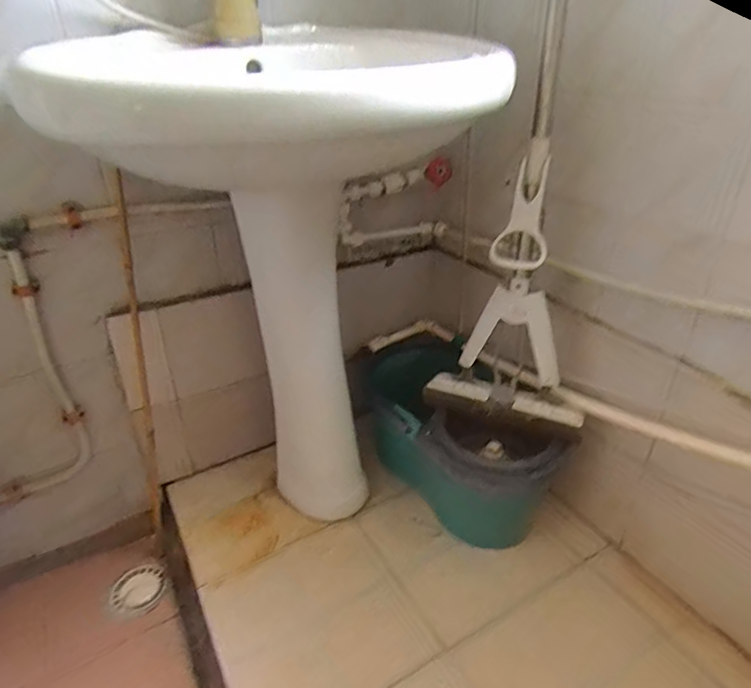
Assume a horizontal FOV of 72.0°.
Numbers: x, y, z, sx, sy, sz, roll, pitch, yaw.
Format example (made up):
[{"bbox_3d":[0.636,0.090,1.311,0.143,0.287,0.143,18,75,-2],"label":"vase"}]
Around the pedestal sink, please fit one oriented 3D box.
[{"bbox_3d":[-0.128,-0.022,0.812,0.501,0.802,0.466,-22,36,-31],"label":"pedestal sink"}]

